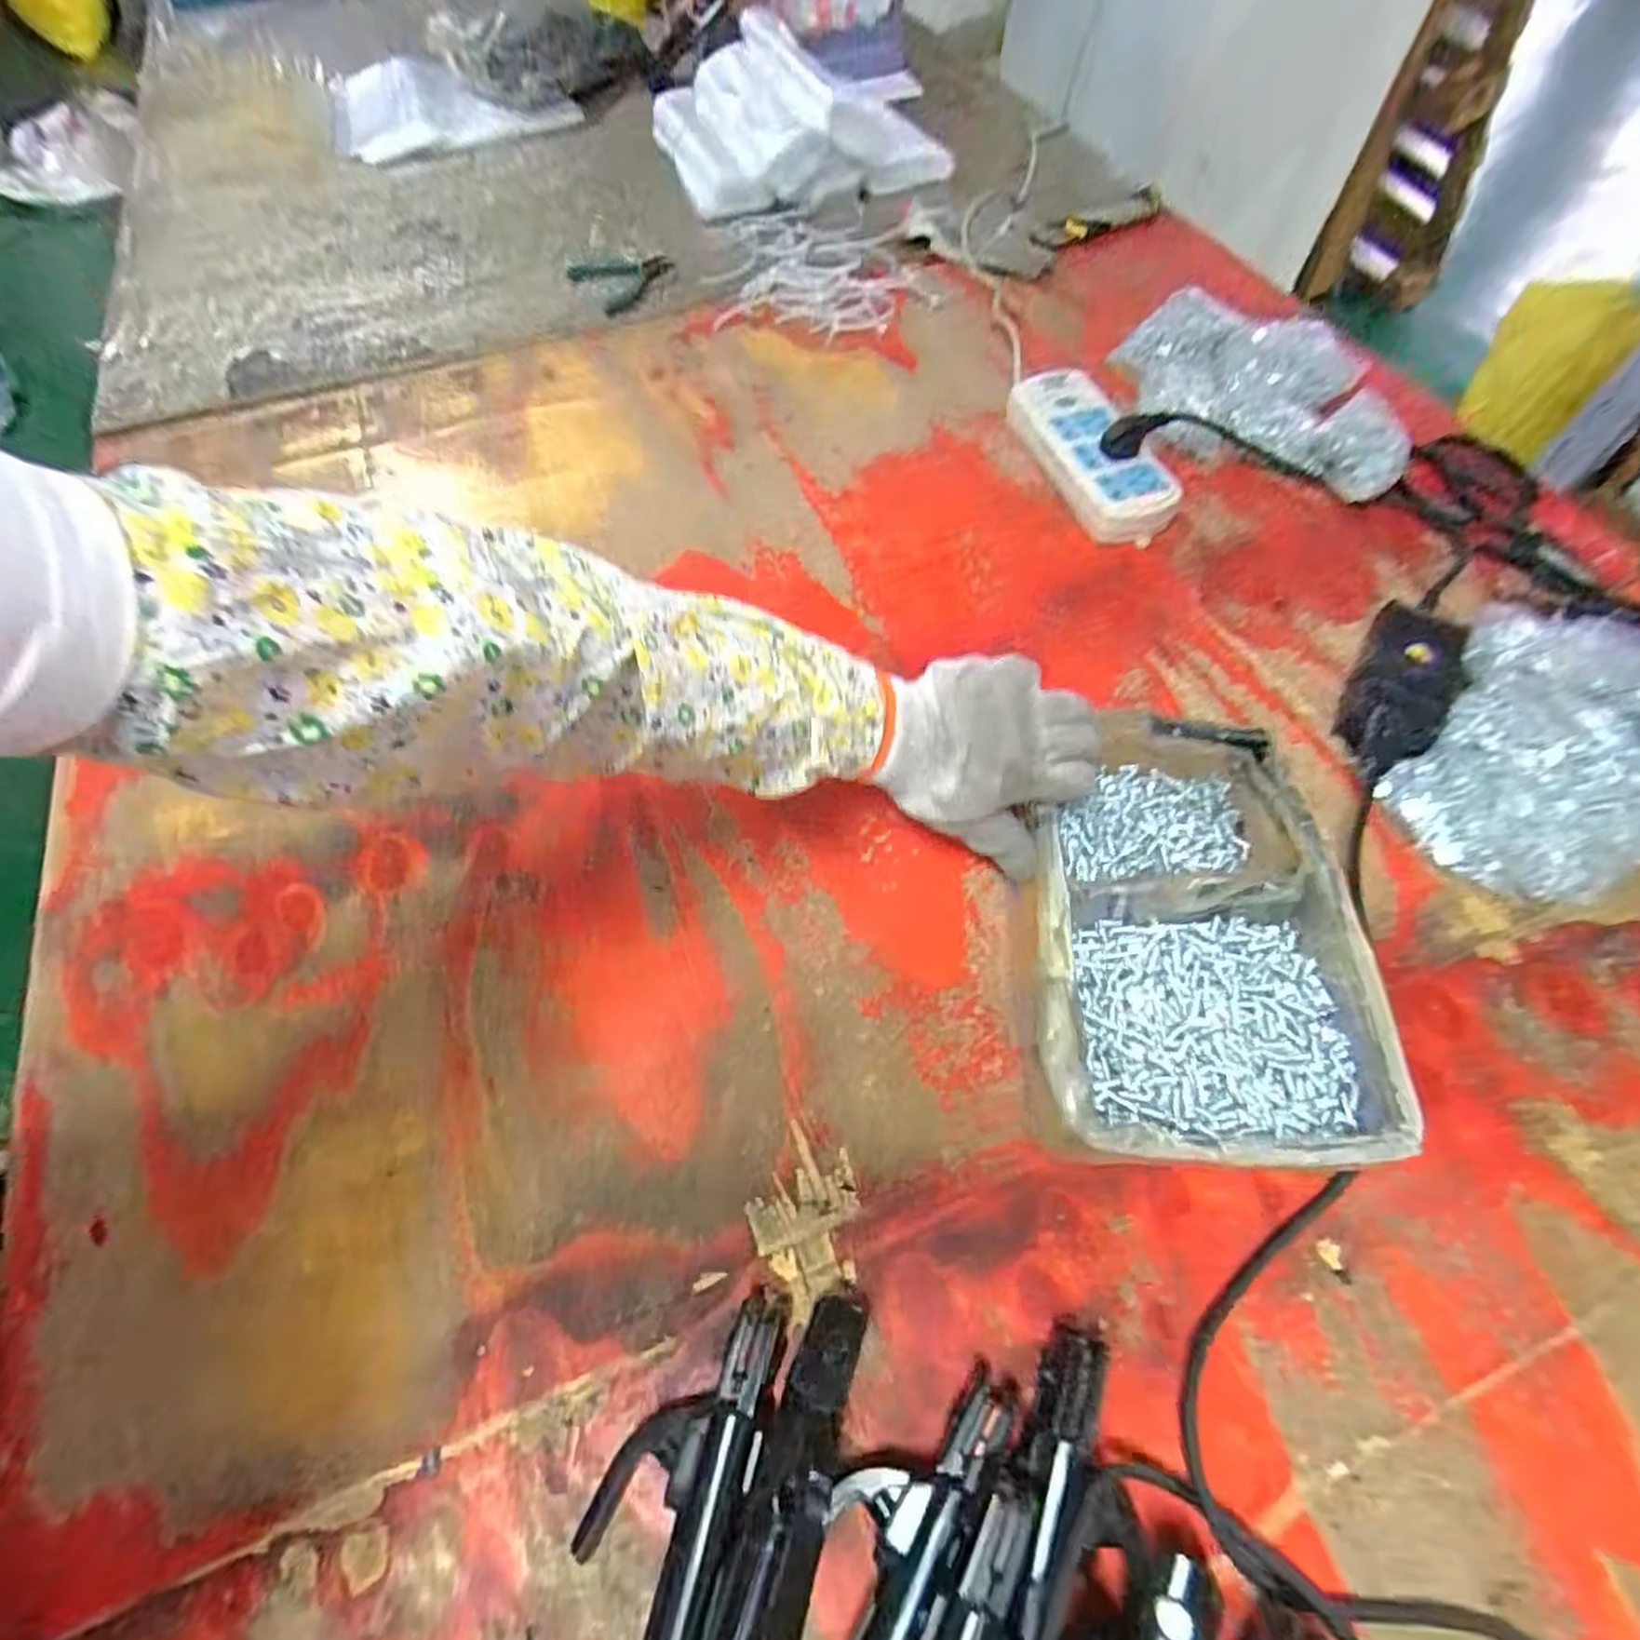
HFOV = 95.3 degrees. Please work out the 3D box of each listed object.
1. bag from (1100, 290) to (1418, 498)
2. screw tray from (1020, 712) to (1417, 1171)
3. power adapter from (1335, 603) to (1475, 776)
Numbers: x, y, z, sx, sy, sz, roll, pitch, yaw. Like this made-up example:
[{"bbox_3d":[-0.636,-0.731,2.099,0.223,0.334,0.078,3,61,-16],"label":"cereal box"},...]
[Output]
[{"bbox_3d":[0.402,-0.405,0.697,0.255,0.039,0.234,19,63,13],"label":"bag"},{"bbox_3d":[0.206,0.057,0.427,0.176,0.043,0.253,3,61,4],"label":"screw tray"},{"bbox_3d":[0.411,-0.095,0.526,0.062,0.038,0.156,31,66,18],"label":"power adapter"}]

